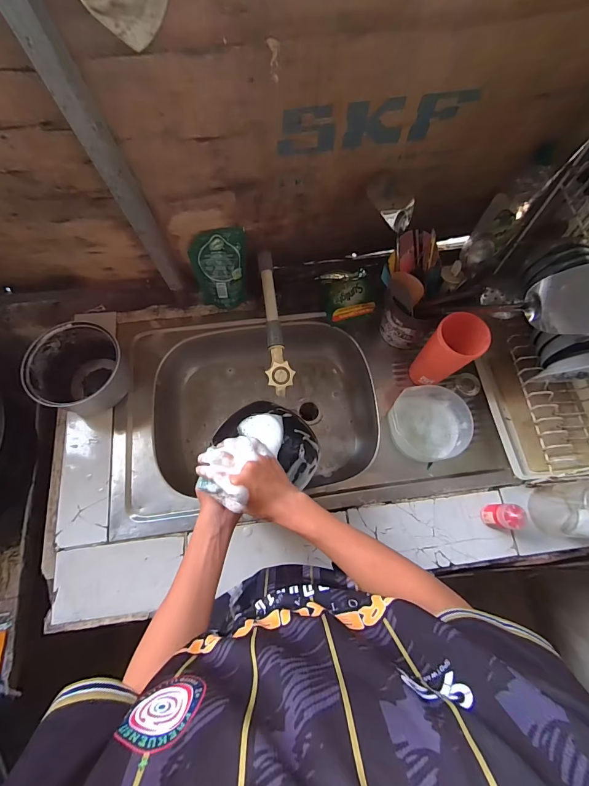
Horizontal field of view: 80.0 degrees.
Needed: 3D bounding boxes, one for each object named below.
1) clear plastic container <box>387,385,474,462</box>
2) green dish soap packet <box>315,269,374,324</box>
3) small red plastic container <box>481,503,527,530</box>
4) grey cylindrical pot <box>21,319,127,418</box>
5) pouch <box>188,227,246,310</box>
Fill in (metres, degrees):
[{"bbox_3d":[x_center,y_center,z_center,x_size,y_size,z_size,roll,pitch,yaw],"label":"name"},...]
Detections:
[{"bbox_3d":[0.266,0.062,0.700,0.140,0.072,0.141,1,70,-2],"label":"clear plastic container"},{"bbox_3d":[0.119,-0.229,0.809,0.115,0.052,0.143,-9,70,-5],"label":"green dish soap packet"},{"bbox_3d":[0.368,0.219,0.624,0.035,0.080,0.041,1,70,-2],"label":"small red plastic container"},{"bbox_3d":[-0.431,-0.047,0.710,0.154,0.109,0.167,42,73,12],"label":"grey cylindrical pot"},{"bbox_3d":[-0.158,-0.262,0.753,0.111,0.182,0.022,-4,47,-7],"label":"pouch"}]

